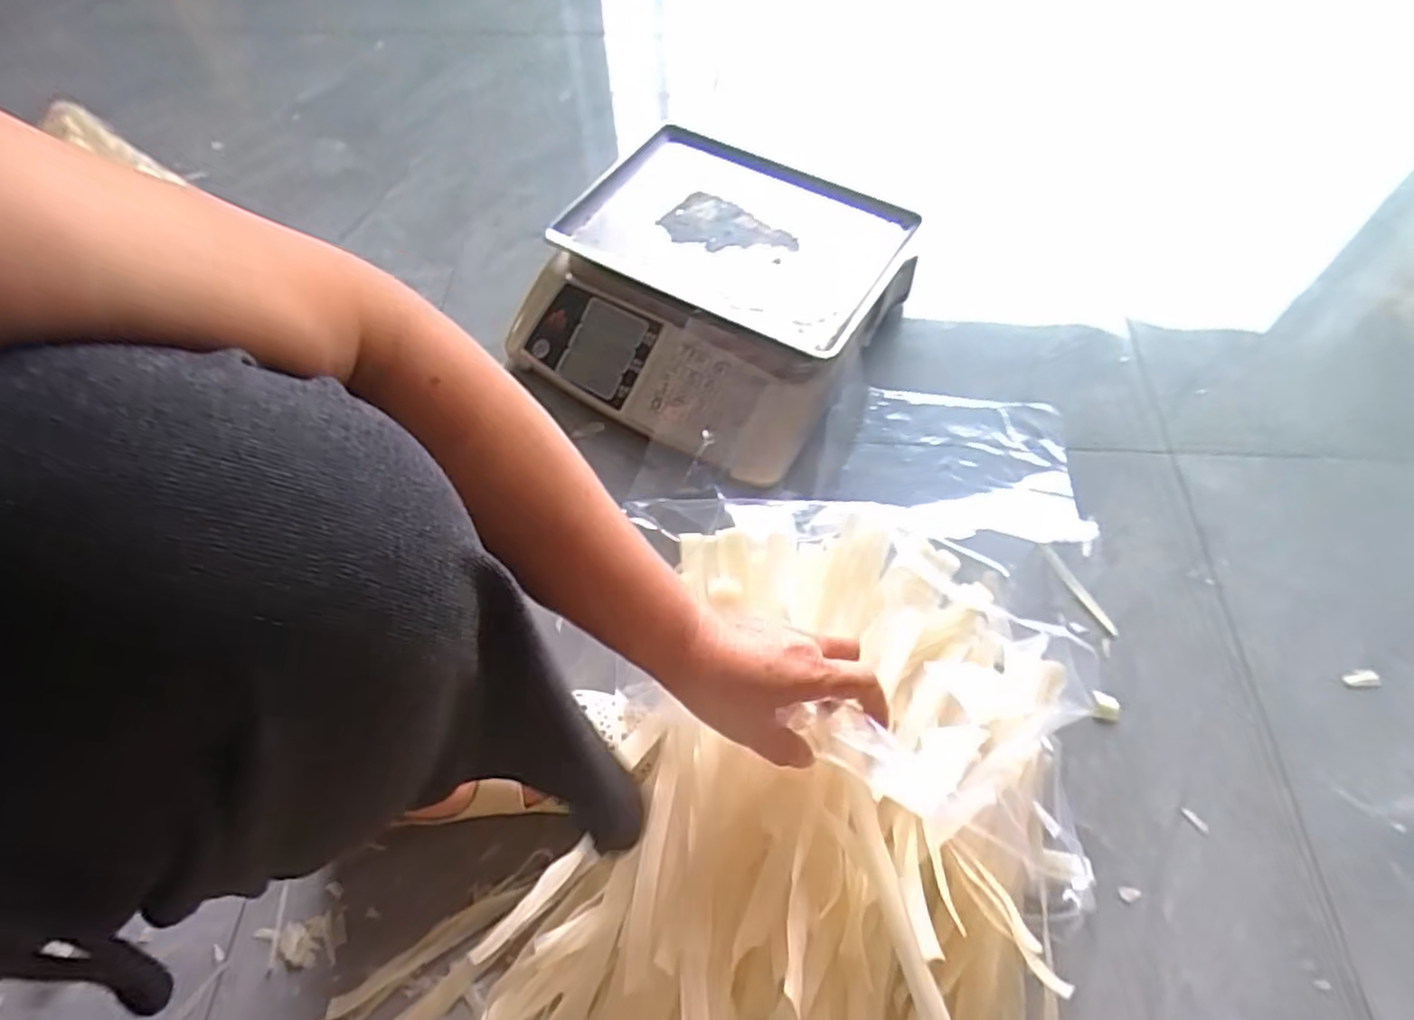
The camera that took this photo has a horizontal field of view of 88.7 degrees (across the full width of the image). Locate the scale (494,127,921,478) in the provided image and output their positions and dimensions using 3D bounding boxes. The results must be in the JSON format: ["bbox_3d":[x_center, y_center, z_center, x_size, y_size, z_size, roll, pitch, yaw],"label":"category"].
[{"bbox_3d":[0.009,-0.224,0.778,0.369,0.115,0.335,27,62,16],"label":"scale"}]

